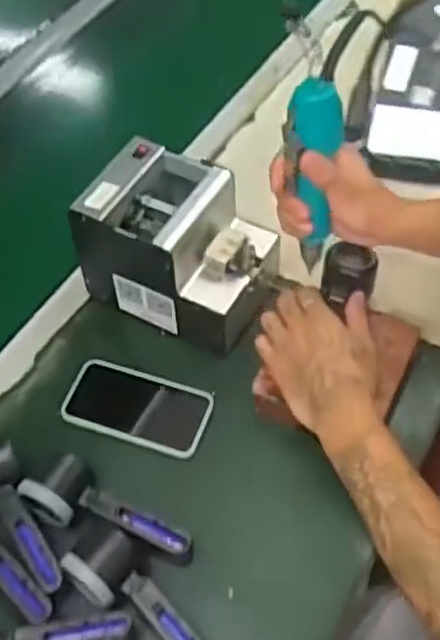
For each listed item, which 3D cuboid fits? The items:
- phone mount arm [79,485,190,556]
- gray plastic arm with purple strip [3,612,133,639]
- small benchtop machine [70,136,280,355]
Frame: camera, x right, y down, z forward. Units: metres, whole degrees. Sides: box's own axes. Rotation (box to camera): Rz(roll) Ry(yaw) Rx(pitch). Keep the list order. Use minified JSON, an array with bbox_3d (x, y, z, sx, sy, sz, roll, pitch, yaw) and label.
[{"bbox_3d":[-0.076,0.181,0.677,0.110,0.023,0.022,26,59,5],"label":"phone mount arm"},{"bbox_3d":[-0.127,0.261,0.624,0.108,0.009,0.024,-5,53,-15],"label":"gray plastic arm with purple strip"},{"bbox_3d":[-0.040,-0.081,0.807,0.175,0.144,0.138,23,59,19],"label":"small benchtop machine"}]

